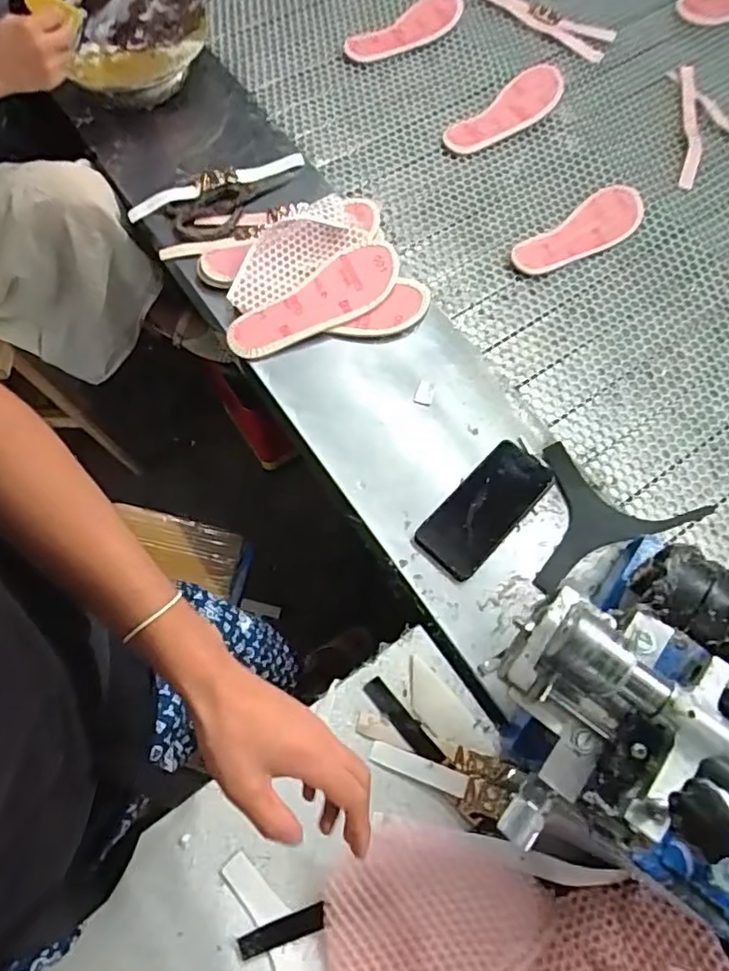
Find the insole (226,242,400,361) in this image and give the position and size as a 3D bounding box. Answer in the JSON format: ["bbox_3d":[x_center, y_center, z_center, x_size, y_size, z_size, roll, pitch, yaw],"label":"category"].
[{"bbox_3d":[-0.052,-0.235,0.744,0.255,0.028,0.079,-32,73,-13],"label":"insole"}]

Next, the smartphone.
[{"bbox_3d":[0.138,0.025,0.663,0.076,0.014,0.172,42,73,13],"label":"smartphone"}]

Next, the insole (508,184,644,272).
[{"bbox_3d":[0.319,-0.366,0.840,0.243,0.013,0.075,-36,82,-15],"label":"insole"}]

